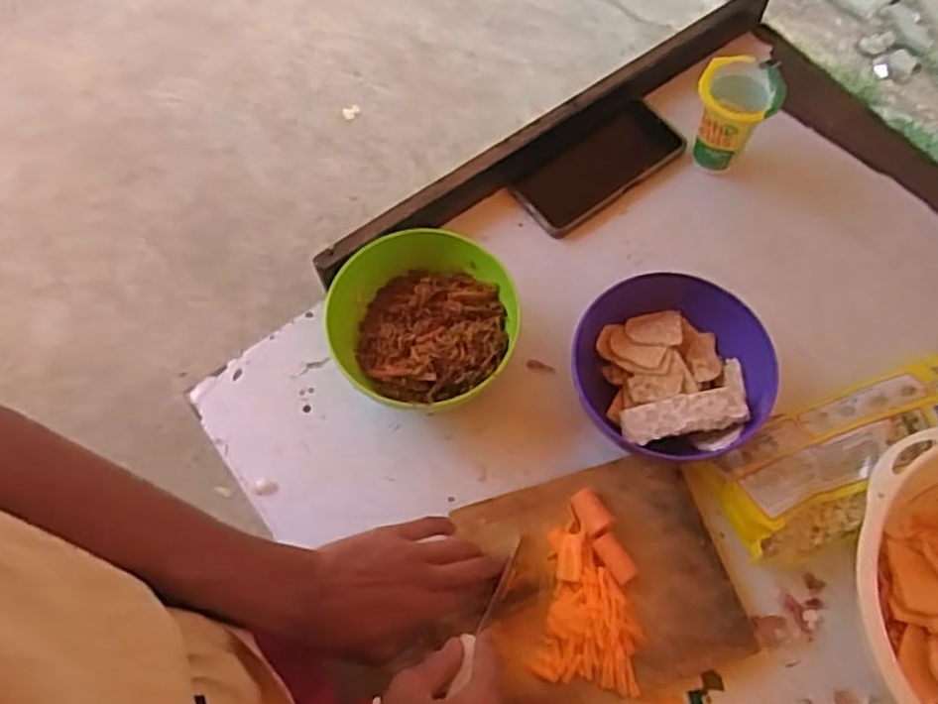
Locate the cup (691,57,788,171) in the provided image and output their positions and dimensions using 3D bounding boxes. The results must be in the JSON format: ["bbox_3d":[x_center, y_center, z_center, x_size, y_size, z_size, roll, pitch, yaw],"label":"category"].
[{"bbox_3d":[0.236,-0.209,0.686,0.070,0.099,0.058,18,68,10],"label":"cup"}]

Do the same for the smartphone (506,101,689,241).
[{"bbox_3d":[0.123,-0.180,0.724,0.164,0.016,0.081,-34,69,-13],"label":"smartphone"}]

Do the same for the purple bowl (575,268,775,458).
[{"bbox_3d":[0.163,0.020,0.603,0.156,0.076,0.150,-1,66,2],"label":"purple bowl"}]

